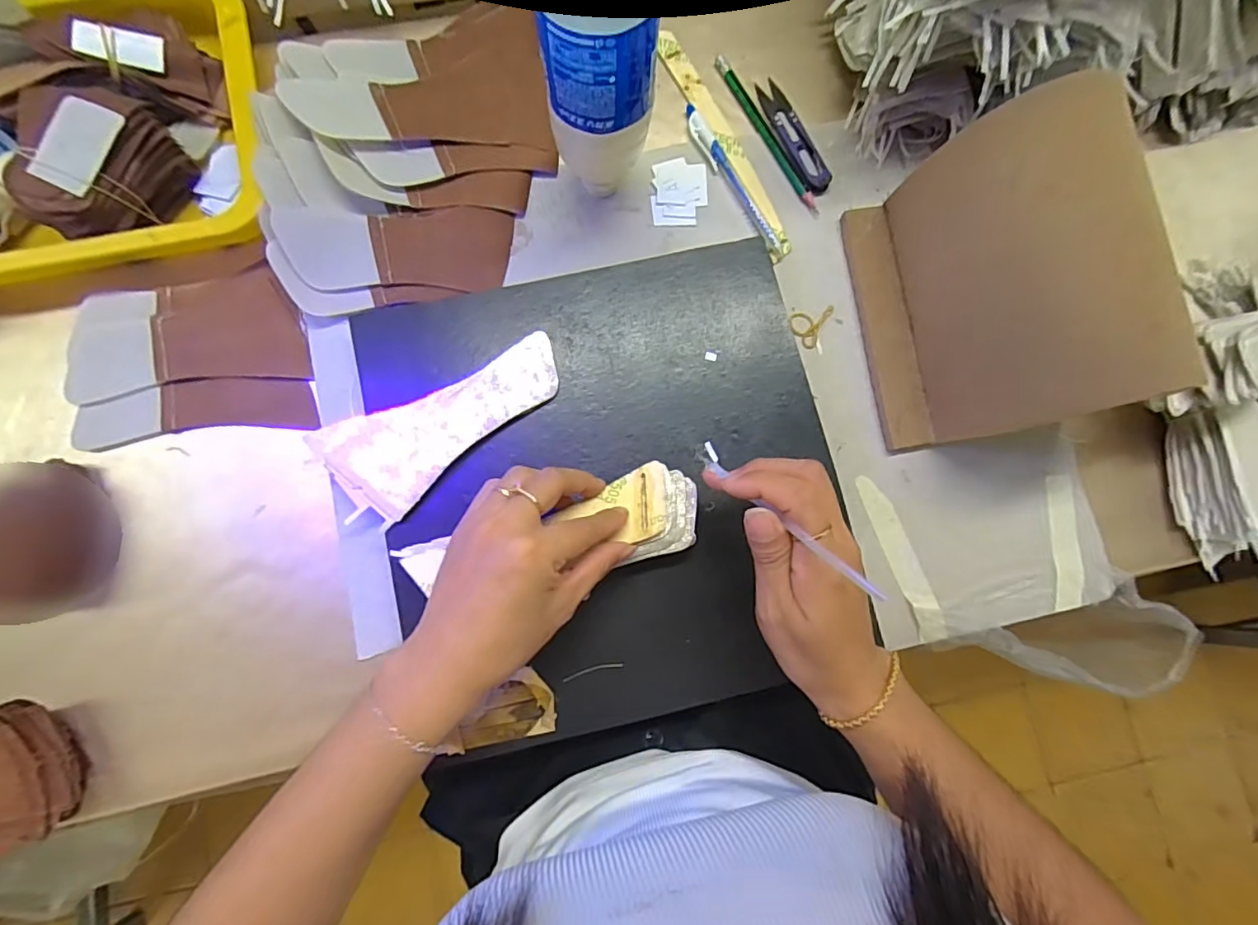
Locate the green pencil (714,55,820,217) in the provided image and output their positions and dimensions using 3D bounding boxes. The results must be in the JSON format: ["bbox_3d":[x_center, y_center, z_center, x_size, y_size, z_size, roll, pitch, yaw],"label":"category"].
[{"bbox_3d":[0.107,-0.254,0.430,0.011,0.005,0.147,-28,86,-5],"label":"green pencil"}]

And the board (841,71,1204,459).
[{"bbox_3d":[0.224,-0.113,0.350,0.033,0.162,0.183,-9,85,-28],"label":"board"}]

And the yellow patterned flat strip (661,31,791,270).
[{"bbox_3d":[0.074,-0.245,0.429,0.022,0.004,0.198,-27,85,-5],"label":"yellow patterned flat strip"}]

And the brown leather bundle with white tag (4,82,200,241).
[{"bbox_3d":[-0.353,-0.194,0.370,0.064,0.067,0.096,26,84,0],"label":"brown leather bundle with white tag"}]

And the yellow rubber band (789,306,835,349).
[{"bbox_3d":[0.134,-0.105,0.413,0.026,0.004,0.037,28,84,1],"label":"yellow rubber band"}]

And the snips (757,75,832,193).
[{"bbox_3d":[0.127,-0.255,0.432,0.024,0.007,0.102,-22,86,-4],"label":"snips"}]

